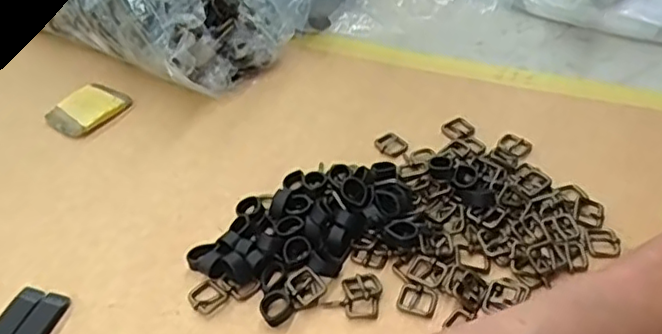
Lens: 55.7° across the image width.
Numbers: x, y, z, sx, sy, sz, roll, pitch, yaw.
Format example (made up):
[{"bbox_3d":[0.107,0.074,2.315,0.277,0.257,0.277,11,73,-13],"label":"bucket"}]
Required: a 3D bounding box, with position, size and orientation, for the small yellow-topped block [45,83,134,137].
[{"bbox_3d":[-0.199,-0.049,0.514,0.051,0.010,0.059,26,50,27],"label":"small yellow-topped block"}]

